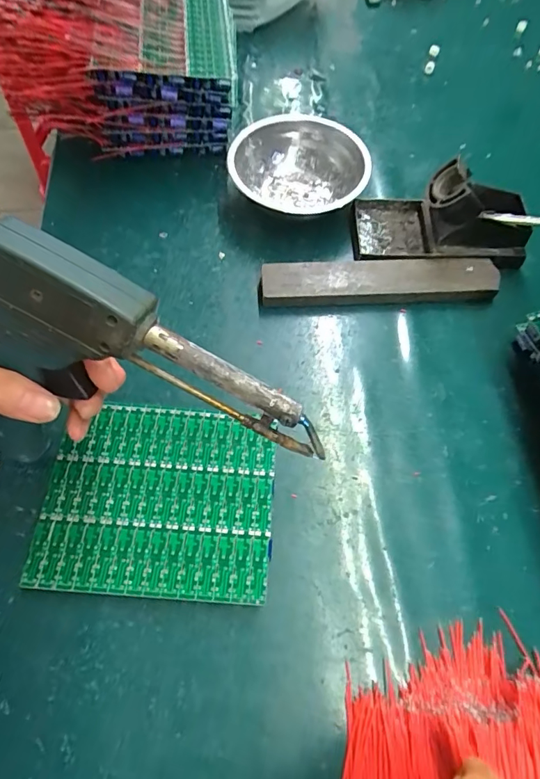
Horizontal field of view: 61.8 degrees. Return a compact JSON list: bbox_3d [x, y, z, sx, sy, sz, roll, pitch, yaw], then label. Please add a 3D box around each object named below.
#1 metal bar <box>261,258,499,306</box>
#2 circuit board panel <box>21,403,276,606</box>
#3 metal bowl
[{"bbox_3d":[0.093,-0.094,0.392,0.198,0.022,0.036,-2,63,-2],"label":"metal bar"},{"bbox_3d":[-0.073,0.072,0.302,0.147,0.004,0.121,5,64,-1],"label":"circuit board panel"},{"bbox_3d":[0.026,-0.208,0.431,0.126,0.040,0.121,1,63,-1],"label":"metal bowl"}]

